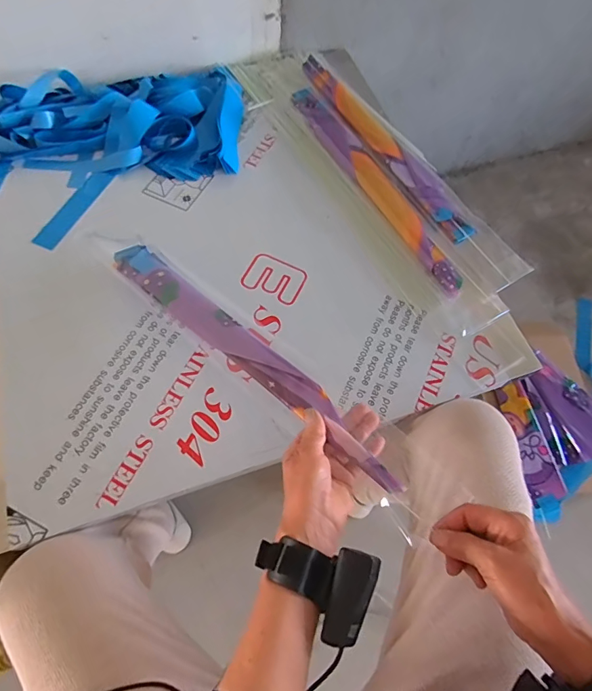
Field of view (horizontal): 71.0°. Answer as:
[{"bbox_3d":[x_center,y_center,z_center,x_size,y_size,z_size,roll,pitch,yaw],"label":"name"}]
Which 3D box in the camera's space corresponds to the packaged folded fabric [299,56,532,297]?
[{"bbox_3d":[0.194,-0.346,0.754,0.088,0.014,0.605,-27,70,-13],"label":"packaged folded fabric"}]

